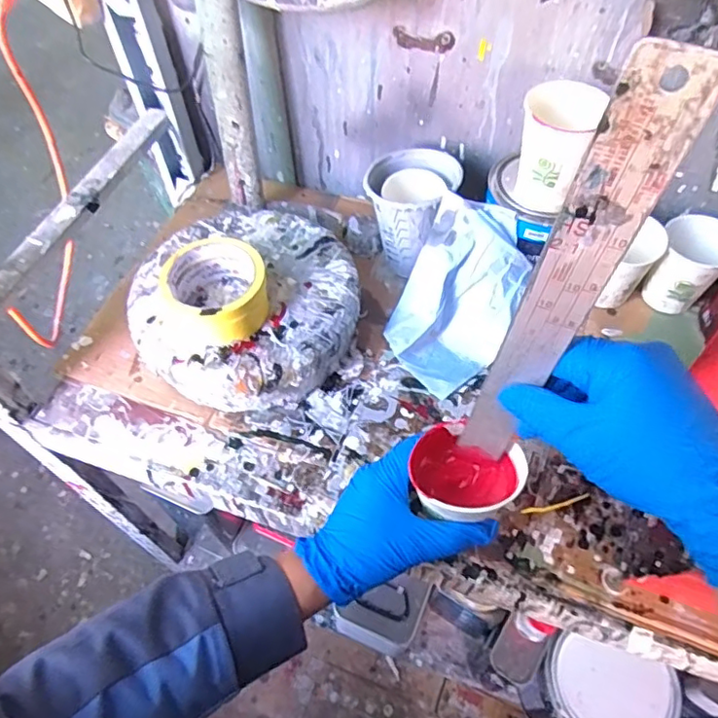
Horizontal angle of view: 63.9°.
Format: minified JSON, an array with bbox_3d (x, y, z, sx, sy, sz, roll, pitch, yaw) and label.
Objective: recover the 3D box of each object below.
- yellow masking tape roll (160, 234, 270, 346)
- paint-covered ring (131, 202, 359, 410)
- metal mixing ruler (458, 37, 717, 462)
[{"bbox_3d":[-0.127,-0.065,0.530,0.090,0.047,0.084,-1,56,1],"label":"yellow masking tape roll"},{"bbox_3d":[-0.113,-0.052,0.599,0.213,0.080,0.215,-1,56,1],"label":"paint-covered ring"},{"bbox_3d":[0.094,-0.017,0.290,0.032,0.274,0.005,16,56,8],"label":"metal mixing ruler"}]

